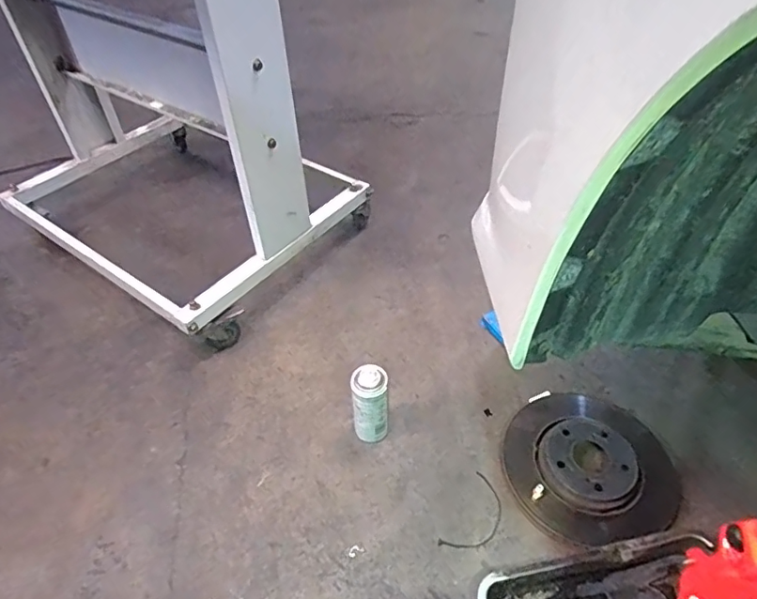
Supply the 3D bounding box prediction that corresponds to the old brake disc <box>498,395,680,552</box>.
[{"bbox_3d":[0.364,0.286,0.922,0.267,0.058,0.267,-1,44,1],"label":"old brake disc"}]

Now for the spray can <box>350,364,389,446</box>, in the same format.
[{"bbox_3d":[-0.014,0.192,0.944,0.062,0.165,0.060,-1,44,1],"label":"spray can"}]

